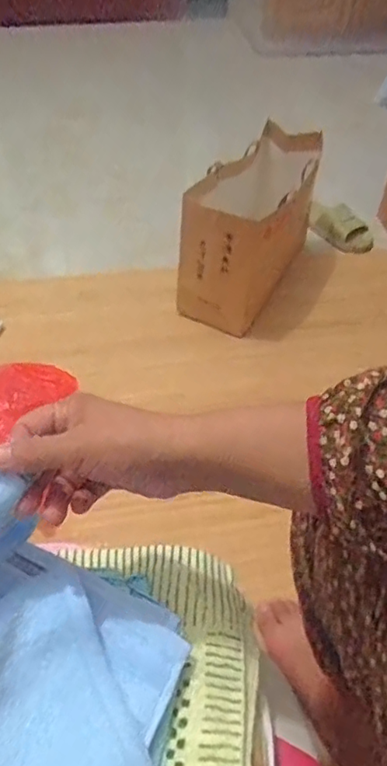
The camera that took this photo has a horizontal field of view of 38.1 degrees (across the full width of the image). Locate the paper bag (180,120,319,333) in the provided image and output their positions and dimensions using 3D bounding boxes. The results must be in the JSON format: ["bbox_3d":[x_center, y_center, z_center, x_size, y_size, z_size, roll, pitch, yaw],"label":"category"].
[{"bbox_3d":[0.123,-0.324,1.209,0.182,0.294,0.351,22,51,15],"label":"paper bag"}]

